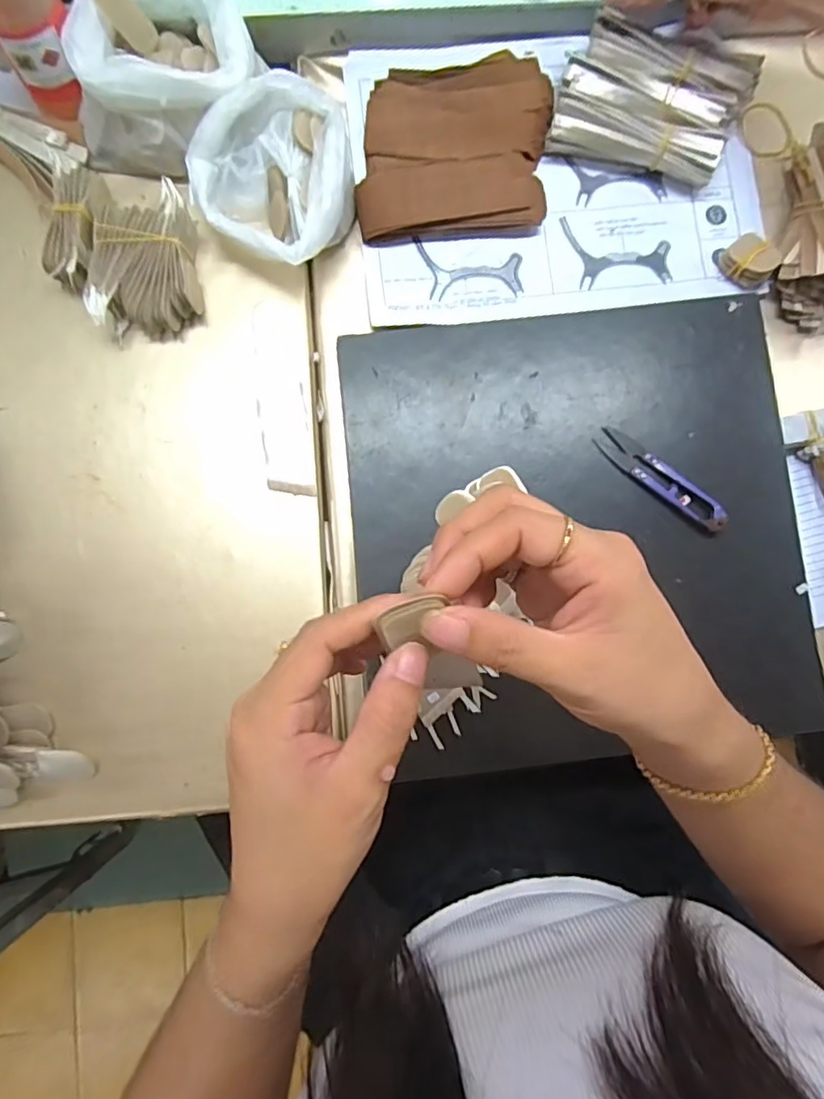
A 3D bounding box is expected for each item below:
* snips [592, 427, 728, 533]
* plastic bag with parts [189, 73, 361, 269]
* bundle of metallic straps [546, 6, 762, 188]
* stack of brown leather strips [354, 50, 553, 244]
[{"bbox_3d":[0.170,-0.048,0.395,0.100,0.015,0.021,37,85,2],"label":"snips"},{"bbox_3d":[-0.091,-0.253,0.401,0.106,0.046,0.110,-35,86,-4],"label":"plastic bag with parts"},{"bbox_3d":[0.177,-0.336,0.428,0.130,0.029,0.104,15,84,0],"label":"bundle of metallic straps"},{"bbox_3d":[0.031,-0.294,0.423,0.142,0.026,0.115,-5,85,-2],"label":"stack of brown leather strips"}]

